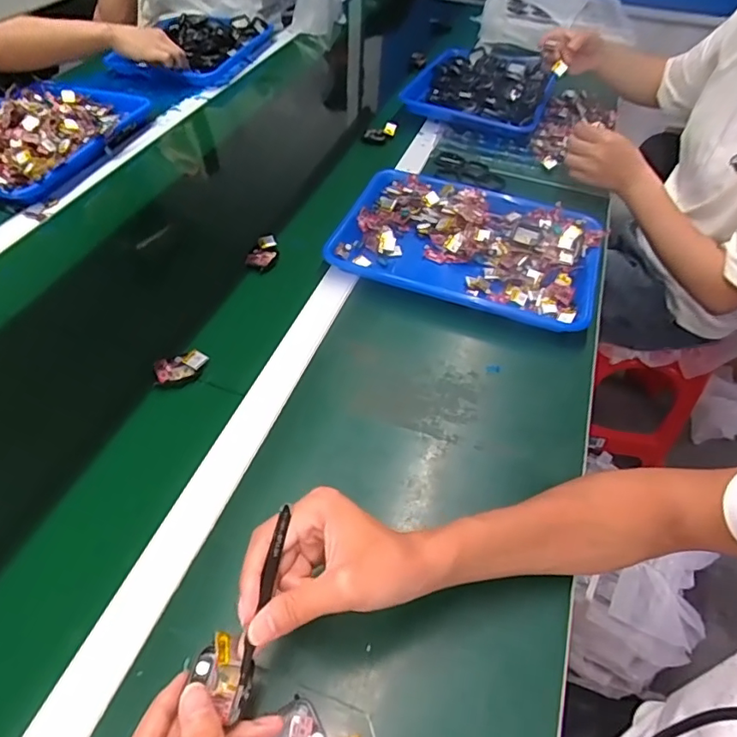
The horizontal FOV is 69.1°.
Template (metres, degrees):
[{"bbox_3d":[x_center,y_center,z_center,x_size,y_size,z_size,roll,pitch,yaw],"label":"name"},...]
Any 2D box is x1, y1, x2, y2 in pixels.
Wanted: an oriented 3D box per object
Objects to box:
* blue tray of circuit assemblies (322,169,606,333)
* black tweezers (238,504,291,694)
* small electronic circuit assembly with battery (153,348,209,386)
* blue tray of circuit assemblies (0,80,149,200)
[{"bbox_3d":[0.135,-0.168,0.722,0.332,0.037,0.246,18,50,12],"label":"blue tray of circuit assemblies"},{"bbox_3d":[-0.064,0.140,0.332,0.008,0.010,0.106,12,77,7],"label":"black tweezers"},{"bbox_3d":[-0.196,-0.001,0.562,0.053,0.014,0.033,-15,51,-16],"label":"small electronic circuit assembly with battery"},{"bbox_3d":[-0.530,-0.375,0.854,0.236,0.052,0.342,15,50,12],"label":"blue tray of circuit assemblies"}]

